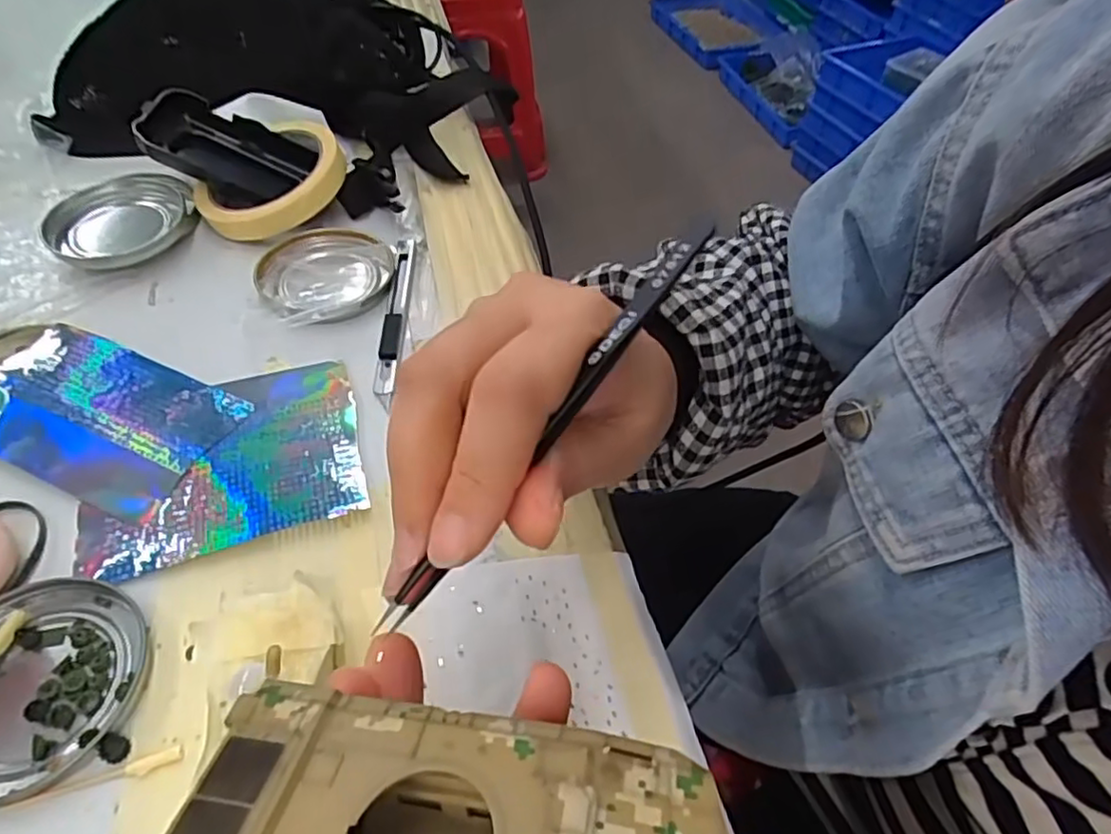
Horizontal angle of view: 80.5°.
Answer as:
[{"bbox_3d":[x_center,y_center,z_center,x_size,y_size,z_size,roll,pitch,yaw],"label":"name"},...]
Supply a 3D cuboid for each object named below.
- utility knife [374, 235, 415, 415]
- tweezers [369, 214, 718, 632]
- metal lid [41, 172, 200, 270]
[{"bbox_3d":[-0.093,-0.063,0.380,0.011,0.006,0.137,-1,50,-3],"label":"utility knife"},{"bbox_3d":[-0.002,0.002,0.164,0.008,0.004,0.125,38,89,25],"label":"tweezers"},{"bbox_3d":[-0.268,-0.120,0.409,0.084,0.021,0.069,-24,55,-21],"label":"metal lid"}]

